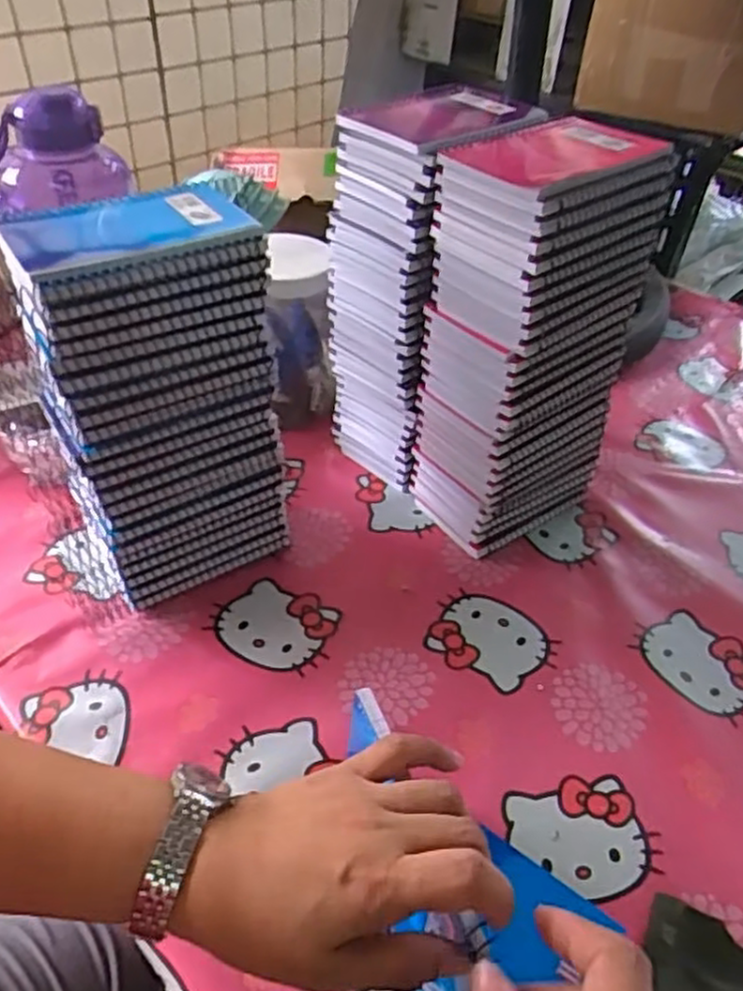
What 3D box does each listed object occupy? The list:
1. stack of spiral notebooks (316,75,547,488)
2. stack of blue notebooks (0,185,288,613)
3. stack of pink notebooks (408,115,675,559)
[{"bbox_3d":[0.036,-0.162,0.608,0.116,0.294,0.124,28,48,26],"label":"stack of spiral notebooks"},{"bbox_3d":[-0.151,-0.069,0.509,0.148,0.275,0.134,-18,46,-21],"label":"stack of blue notebooks"},{"bbox_3d":[0.116,-0.105,0.553,0.131,0.287,0.091,-24,48,-26],"label":"stack of pink notebooks"}]

